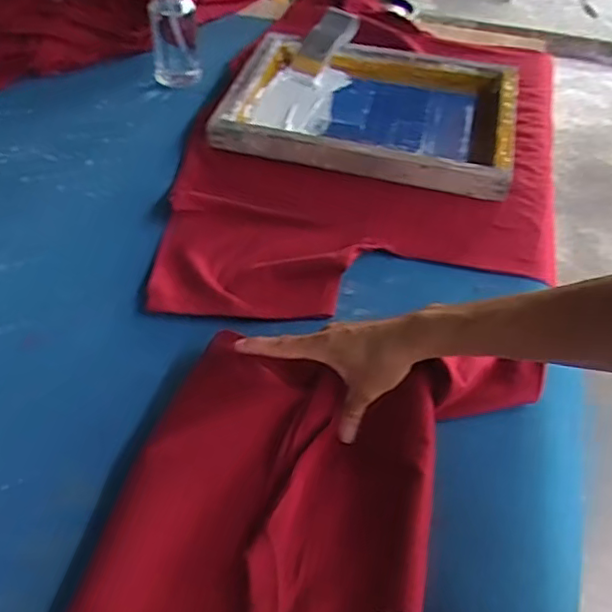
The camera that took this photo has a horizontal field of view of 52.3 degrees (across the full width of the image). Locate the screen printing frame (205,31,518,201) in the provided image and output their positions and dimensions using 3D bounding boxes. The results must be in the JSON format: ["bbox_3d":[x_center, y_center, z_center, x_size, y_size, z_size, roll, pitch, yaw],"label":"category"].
[{"bbox_3d":[0.100,-0.298,0.926,0.410,0.045,0.315,12,49,8],"label":"screen printing frame"}]

